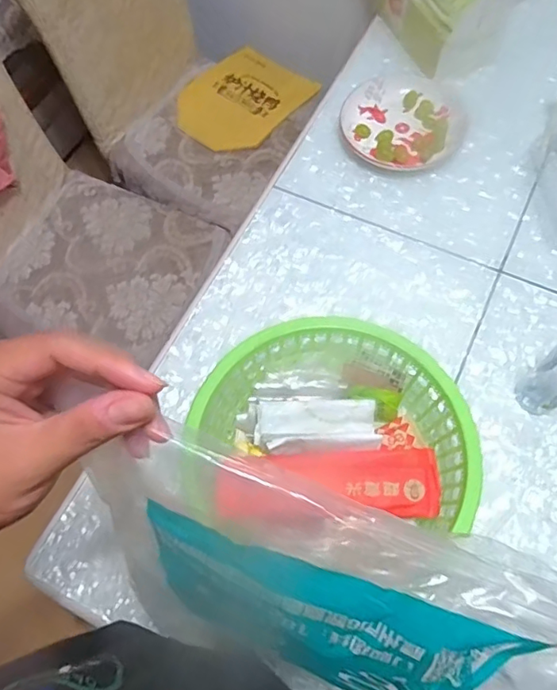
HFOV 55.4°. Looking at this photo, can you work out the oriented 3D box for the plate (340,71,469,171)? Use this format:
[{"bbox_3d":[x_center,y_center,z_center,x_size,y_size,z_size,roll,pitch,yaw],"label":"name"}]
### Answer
[{"bbox_3d":[0.209,-0.384,0.904,0.201,0.027,0.194,-1,67,3],"label":"plate"}]

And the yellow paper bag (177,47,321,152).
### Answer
[{"bbox_3d":[-0.097,-0.628,1.360,0.275,0.013,0.320,38,74,17],"label":"yellow paper bag"}]

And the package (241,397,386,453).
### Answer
[{"bbox_3d":[0.036,0.098,0.641,0.164,0.034,0.063,1,66,3],"label":"package"}]

